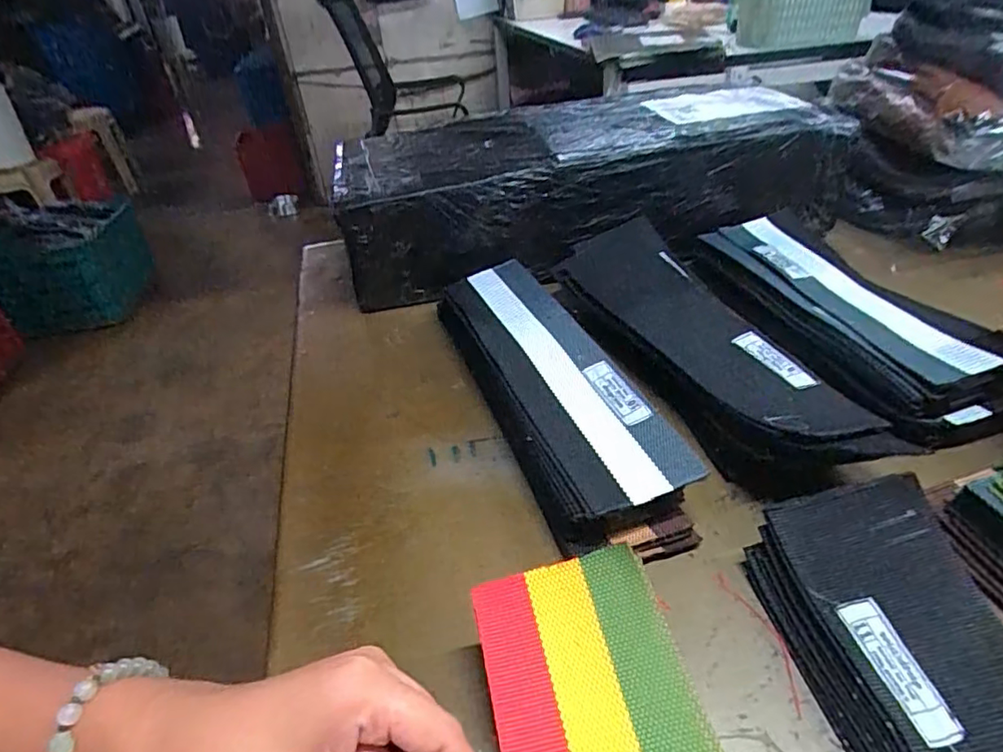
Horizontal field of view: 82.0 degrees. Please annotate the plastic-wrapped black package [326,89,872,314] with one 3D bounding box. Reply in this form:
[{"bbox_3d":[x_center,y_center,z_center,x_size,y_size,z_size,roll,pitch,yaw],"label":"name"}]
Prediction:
[{"bbox_3d":[0.087,-0.204,0.616,0.491,0.119,0.190,-11,38,-8],"label":"plastic-wrapped black package"}]

